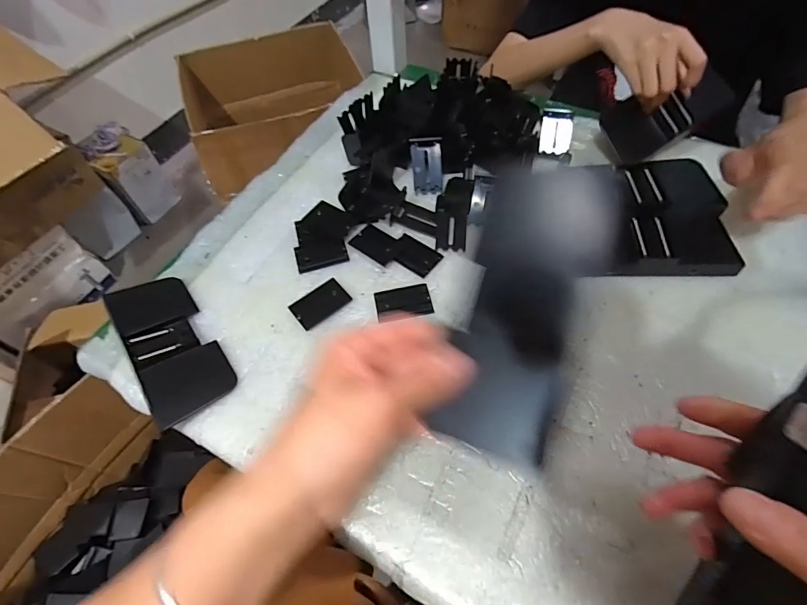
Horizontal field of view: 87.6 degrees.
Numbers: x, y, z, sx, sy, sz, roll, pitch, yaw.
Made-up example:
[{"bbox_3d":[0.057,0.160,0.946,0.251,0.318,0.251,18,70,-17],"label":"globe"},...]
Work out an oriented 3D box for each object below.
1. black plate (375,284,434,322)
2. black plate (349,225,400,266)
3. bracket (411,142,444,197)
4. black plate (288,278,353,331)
[{"bbox_3d":[0.000,-0.001,0.417,0.054,0.004,0.036,-9,55,3],"label":"black plate"},{"bbox_3d":[-0.029,-0.064,0.457,0.053,0.006,0.035,34,67,21],"label":"black plate"},{"bbox_3d":[0.029,-0.156,0.492,0.035,0.007,0.059,-6,85,-6],"label":"bracket"},{"bbox_3d":[-0.083,0.001,0.421,0.055,0.005,0.035,-38,64,-19],"label":"black plate"}]

